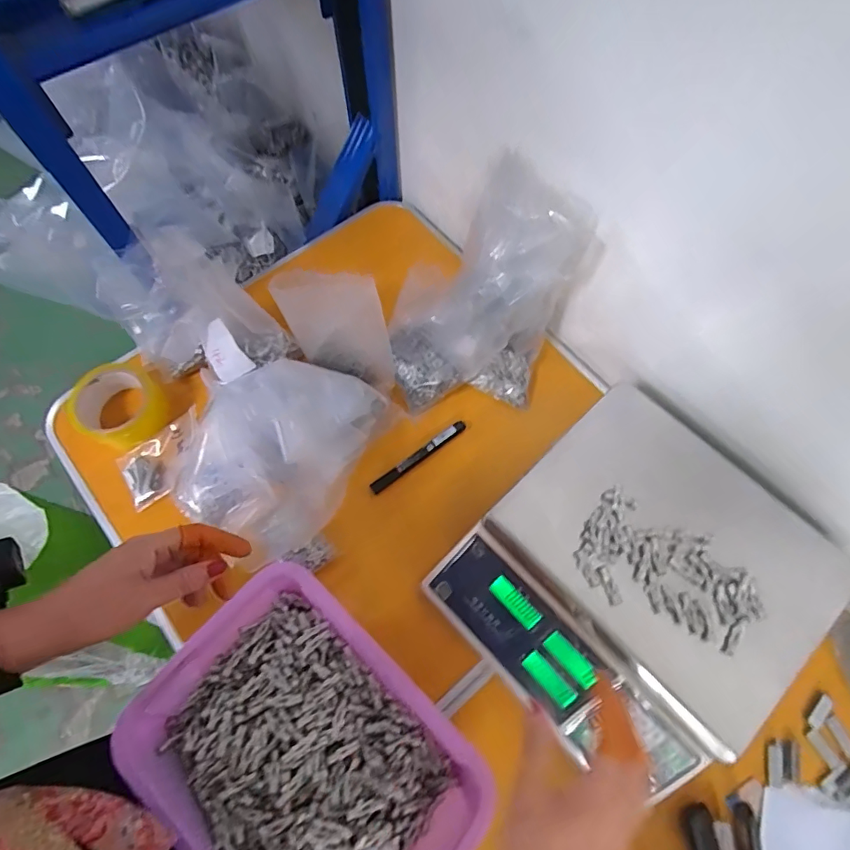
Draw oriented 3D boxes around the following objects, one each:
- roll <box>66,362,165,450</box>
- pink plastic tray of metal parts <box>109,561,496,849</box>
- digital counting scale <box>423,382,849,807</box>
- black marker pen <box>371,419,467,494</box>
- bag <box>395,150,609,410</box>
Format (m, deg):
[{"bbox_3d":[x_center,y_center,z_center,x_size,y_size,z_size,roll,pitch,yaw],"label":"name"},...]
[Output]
[{"bbox_3d":[-0.372,-0.022,0.596,0.097,0.048,0.097,0,67,0],"label":"roll"},{"bbox_3d":[-0.109,0.308,0.454,0.298,0.061,0.219,42,73,16],"label":"pink plastic tray of metal parts"},{"bbox_3d":[0.205,0.155,0.491,0.296,0.097,0.281,-41,73,-15],"label":"digital counting scale"},{"bbox_3d":[-0.007,0.038,0.607,0.139,0.014,0.013,-35,71,-14],"label":"black marker pen"},{"bbox_3d":[0.066,-0.135,0.568,0.173,0.194,0.220,39,72,15],"label":"bag"}]

